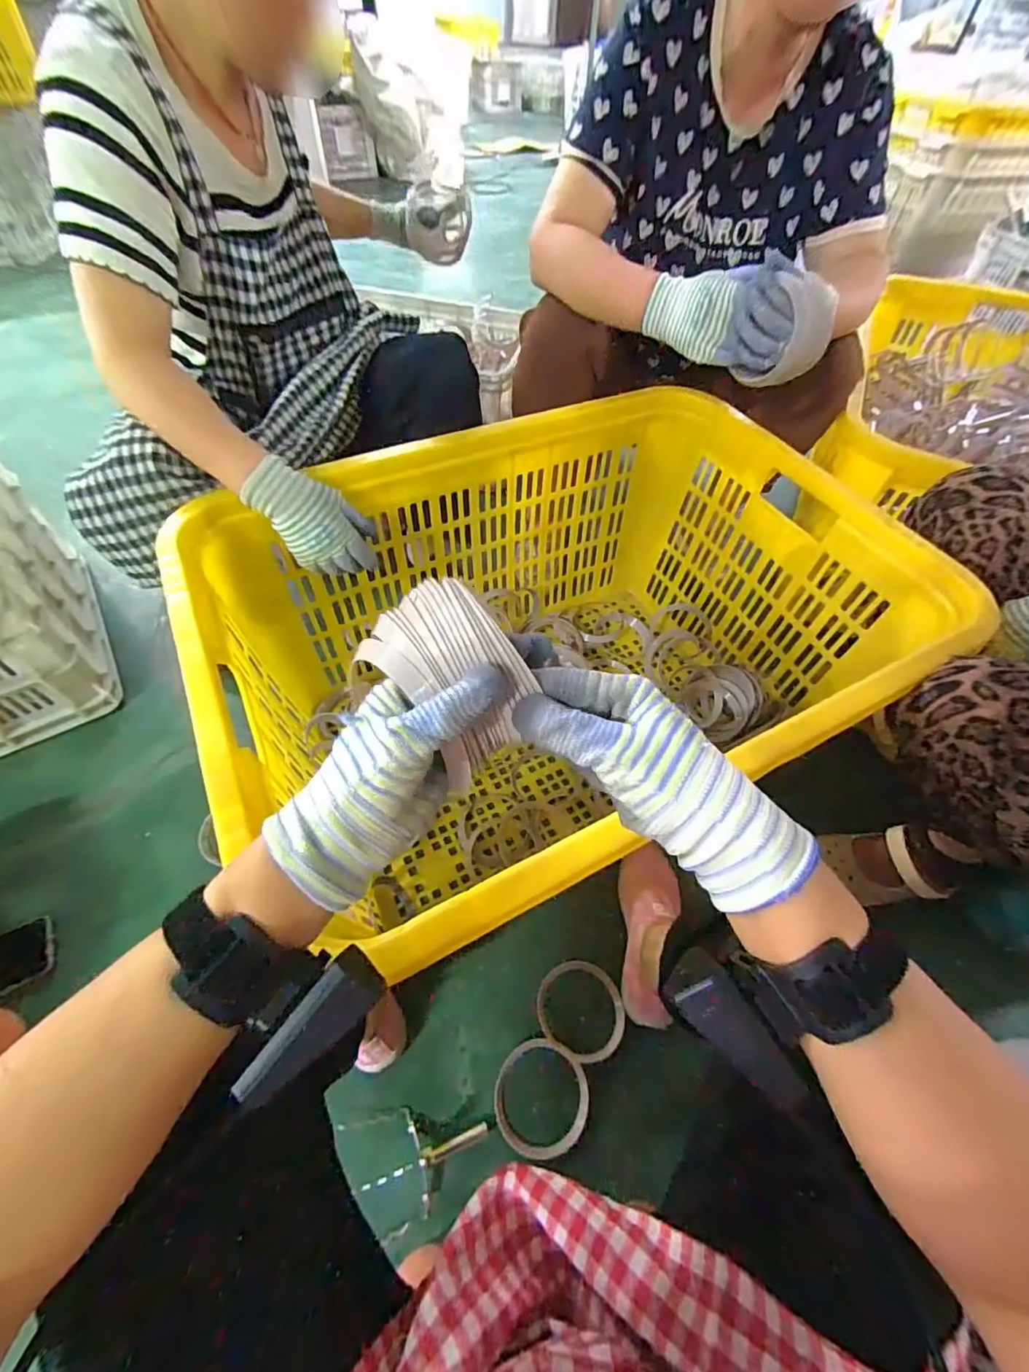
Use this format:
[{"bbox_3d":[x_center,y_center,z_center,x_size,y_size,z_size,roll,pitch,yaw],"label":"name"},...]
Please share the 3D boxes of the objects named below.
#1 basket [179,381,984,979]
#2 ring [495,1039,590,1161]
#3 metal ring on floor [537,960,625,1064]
[{"bbox_3d":[0.062,-0.027,0.739,0.797,0.420,0.579,-23,59,-16],"label":"basket"},{"bbox_3d":[0.034,0.499,0.623,0.112,0.020,0.115,1,56,-1],"label":"ring"},{"bbox_3d":[0.087,0.419,0.666,0.116,0.021,0.104,31,60,18],"label":"metal ring on floor"}]

